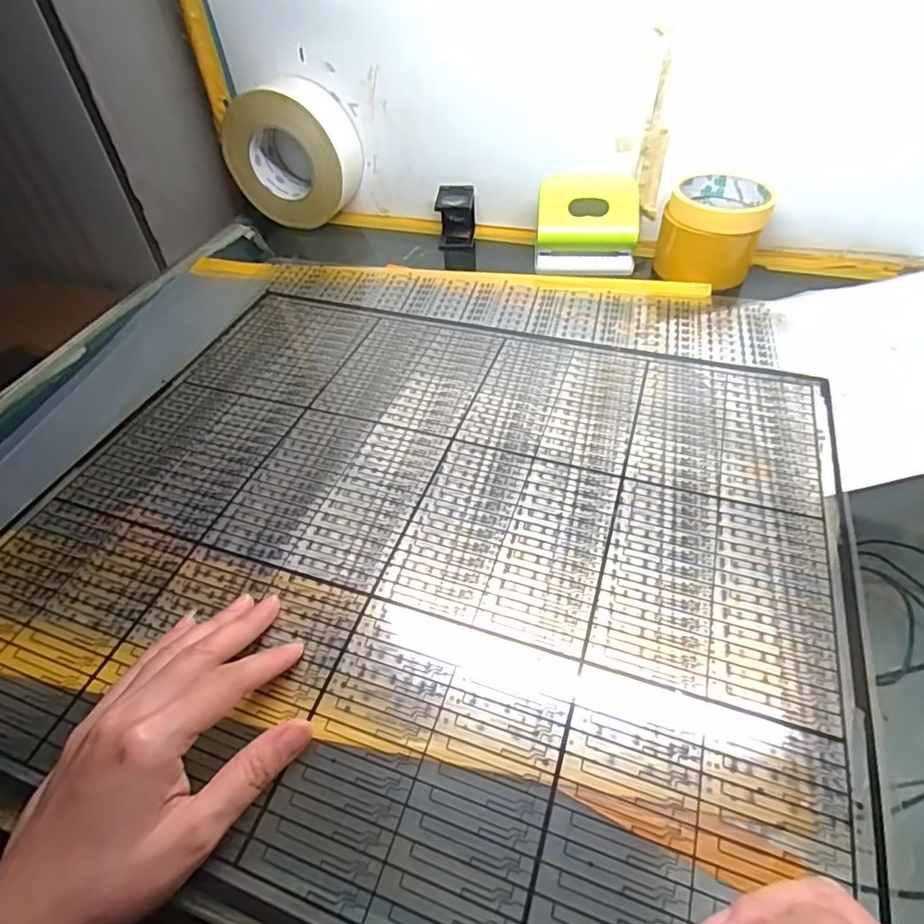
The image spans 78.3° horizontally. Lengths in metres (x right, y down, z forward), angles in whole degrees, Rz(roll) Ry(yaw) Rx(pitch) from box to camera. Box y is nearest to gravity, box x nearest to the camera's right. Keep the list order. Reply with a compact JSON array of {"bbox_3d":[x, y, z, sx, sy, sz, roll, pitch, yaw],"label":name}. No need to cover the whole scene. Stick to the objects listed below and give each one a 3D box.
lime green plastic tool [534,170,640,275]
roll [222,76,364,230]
[{"bbox_3d":[0.127,-0.240,0.571,0.097,0.069,0.067,9,48,12],"label":"lime green plastic tool"},{"bbox_3d":[-0.191,-0.348,0.650,0.142,0.134,0.071,10,48,13],"label":"roll"}]

